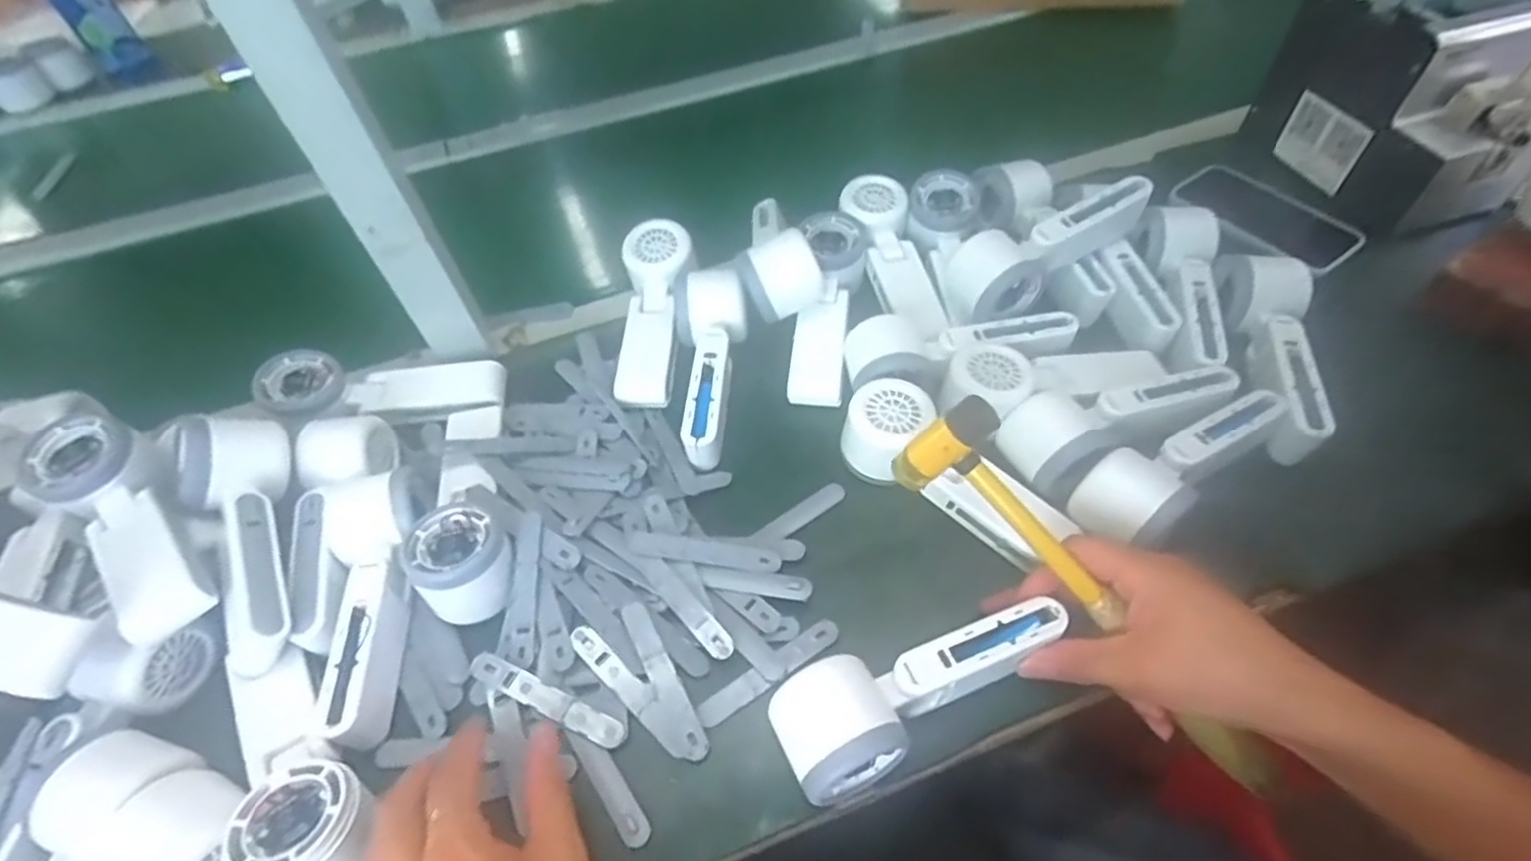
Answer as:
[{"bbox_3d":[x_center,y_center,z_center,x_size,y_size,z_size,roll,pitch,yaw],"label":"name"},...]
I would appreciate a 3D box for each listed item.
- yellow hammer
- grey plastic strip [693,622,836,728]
[{"bbox_3d":[0.172,0.086,0.384,0.244,0.049,0.041,46,65,3],"label":"yellow hammer"},{"bbox_3d":[0.003,0.140,0.419,0.094,0.007,0.015,-30,55,-18],"label":"grey plastic strip"}]

